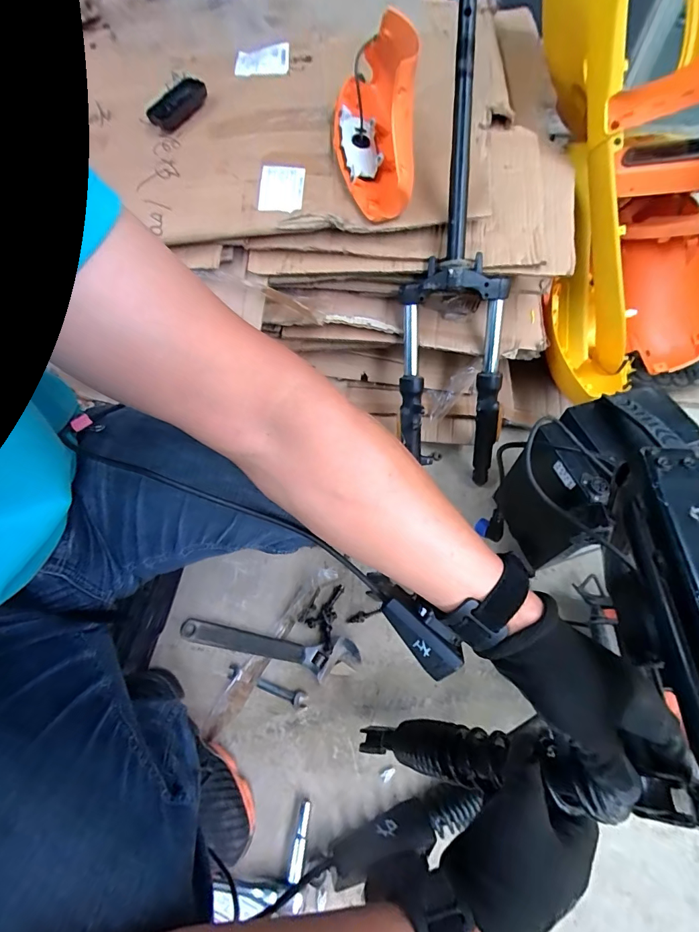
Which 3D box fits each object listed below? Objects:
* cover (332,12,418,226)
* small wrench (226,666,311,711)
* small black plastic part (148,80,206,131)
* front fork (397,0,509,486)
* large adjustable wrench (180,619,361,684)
[{"bbox_3d":[0.030,-0.526,0.590,0.103,0.171,0.250,-8,60,-3],"label":"cover"},{"bbox_3d":[-0.129,0.345,0.627,0.134,0.006,0.024,18,63,12],"label":"small wrench"},{"bbox_3d":[-0.281,-0.600,0.666,0.051,0.034,0.108,24,65,15],"label":"small black plastic part"},{"bbox_3d":[0.163,-0.283,0.671,0.173,0.663,0.093,-7,27,-1],"label":"front fork"},{"bbox_3d":[-0.134,0.298,0.650,0.293,0.016,0.058,5,61,5],"label":"large adjustable wrench"}]

